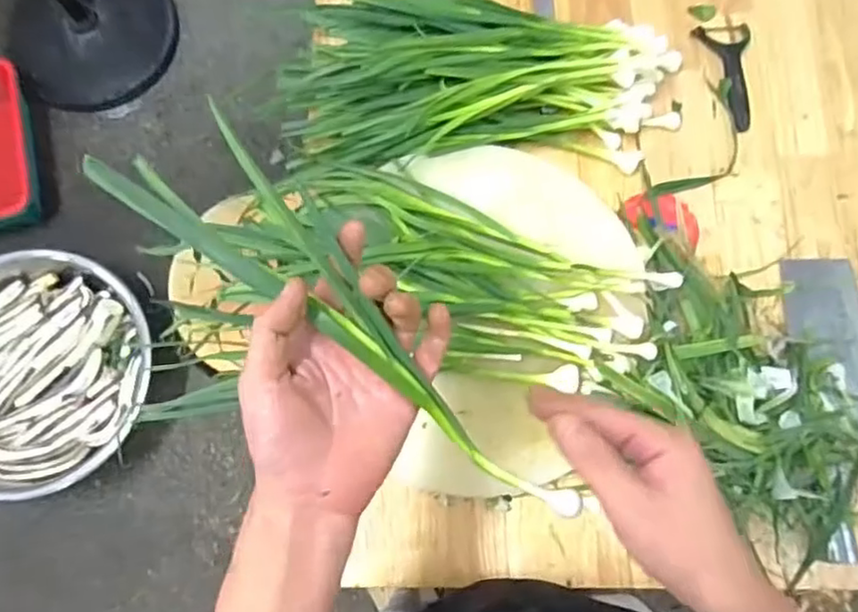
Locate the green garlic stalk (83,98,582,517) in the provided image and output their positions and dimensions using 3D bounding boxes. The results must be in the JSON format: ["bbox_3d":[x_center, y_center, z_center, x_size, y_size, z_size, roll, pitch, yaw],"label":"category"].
[{"bbox_3d":[-0.040,0.010,0.392,0.345,0.029,0.072,42,81,-3],"label":"green garlic stalk"}]

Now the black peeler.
[{"bbox_3d":[0.363,-0.275,0.789,0.067,0.015,0.138,-6,78,-1],"label":"black peeler"}]

